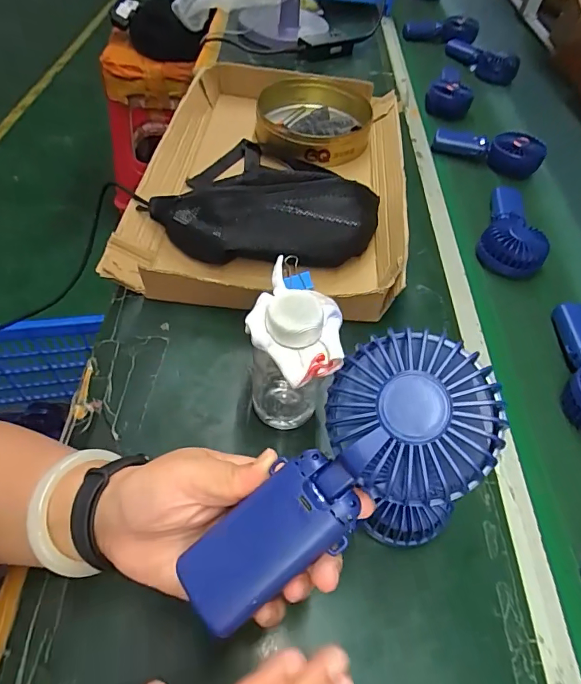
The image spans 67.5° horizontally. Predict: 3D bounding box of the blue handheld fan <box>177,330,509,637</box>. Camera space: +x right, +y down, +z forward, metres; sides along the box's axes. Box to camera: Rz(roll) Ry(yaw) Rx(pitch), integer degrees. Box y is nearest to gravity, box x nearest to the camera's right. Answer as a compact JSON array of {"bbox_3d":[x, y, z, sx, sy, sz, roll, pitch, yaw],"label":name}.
[{"bbox_3d":[0.023,0.069,0.216,0.173,0.031,0.074,-41,62,4],"label":"blue handheld fan"}]

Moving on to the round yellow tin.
[{"bbox_3d":[0.037,-0.369,0.727,0.191,0.054,0.186,2,53,-2],"label":"round yellow tin"}]

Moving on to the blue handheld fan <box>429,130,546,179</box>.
[{"bbox_3d":[0.348,-0.334,0.768,0.188,0.070,0.062,18,54,6],"label":"blue handheld fan"}]

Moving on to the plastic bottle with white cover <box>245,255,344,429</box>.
[{"bbox_3d":[0.000,0.024,0.374,0.069,0.146,0.078,2,53,-2],"label":"plastic bottle with white cover"}]

